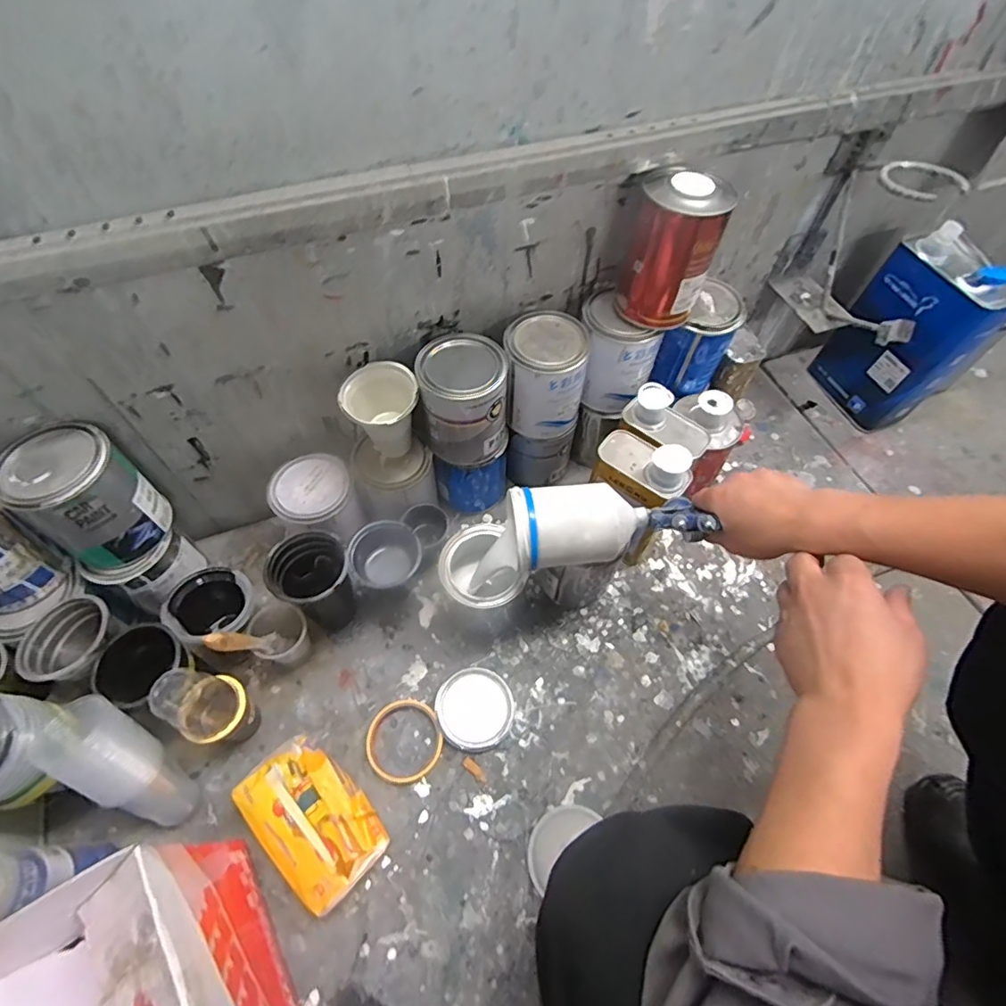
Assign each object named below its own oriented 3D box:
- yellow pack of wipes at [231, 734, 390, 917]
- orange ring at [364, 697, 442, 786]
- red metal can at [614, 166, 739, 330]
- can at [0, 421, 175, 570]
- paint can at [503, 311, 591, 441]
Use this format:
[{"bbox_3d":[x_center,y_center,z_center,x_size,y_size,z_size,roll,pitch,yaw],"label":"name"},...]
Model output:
[{"bbox_3d":[-0.208,0.343,0.571,0.157,0.056,0.097,35,63,19],"label":"yellow pack of wipes"},{"bbox_3d":[-0.119,0.286,0.633,0.089,0.017,0.092,0,65,-1],"label":"orange ring"},{"bbox_3d":[0.196,-0.295,0.616,0.098,0.148,0.086,10,58,5],"label":"red metal can"},{"bbox_3d":[-0.450,-0.006,0.570,0.106,0.121,0.101,1,58,-1],"label":"can"},{"bbox_3d":[0.055,-0.166,0.697,0.105,0.135,0.107,9,58,4],"label":"paint can"}]

